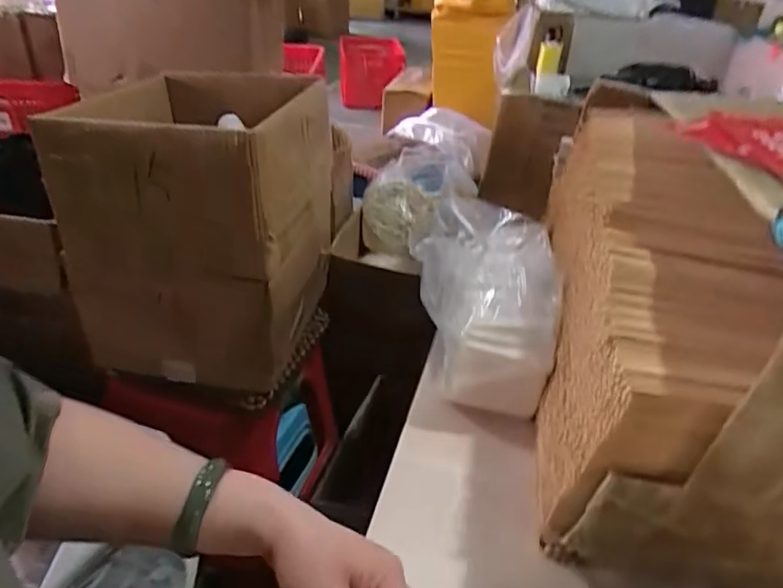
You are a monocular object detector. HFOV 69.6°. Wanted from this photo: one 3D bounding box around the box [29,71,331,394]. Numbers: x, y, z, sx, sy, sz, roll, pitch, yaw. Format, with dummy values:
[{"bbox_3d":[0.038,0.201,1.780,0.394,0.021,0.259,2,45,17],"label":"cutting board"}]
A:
[{"bbox_3d":[-0.269,-0.124,0.882,0.341,0.378,0.362,6,34,4],"label":"box"}]

